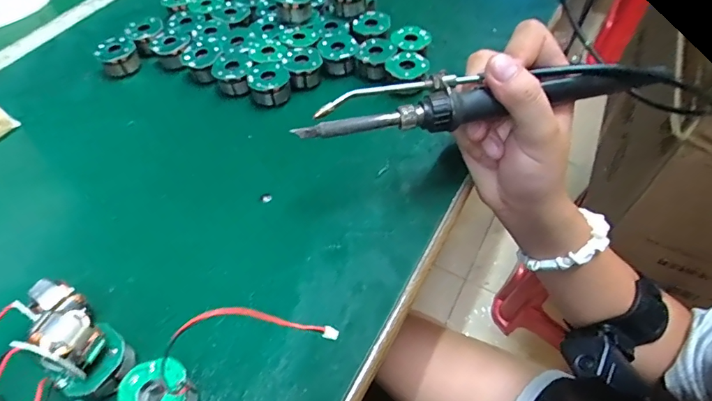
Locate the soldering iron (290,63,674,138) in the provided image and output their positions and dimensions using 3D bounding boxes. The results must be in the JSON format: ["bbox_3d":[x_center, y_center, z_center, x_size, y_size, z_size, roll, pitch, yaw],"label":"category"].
[{"bbox_3d":[0.069,-0.057,0.229,0.199,0.019,0.028,-10,53,-7],"label":"soldering iron"}]

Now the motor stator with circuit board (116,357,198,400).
[{"bbox_3d":[-0.093,0.093,0.200,0.031,0.022,0.032,-1,54,1],"label":"motor stator with circuit board"}]

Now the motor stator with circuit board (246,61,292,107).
[{"bbox_3d":[-0.068,-0.091,0.333,0.031,0.020,0.033,-15,55,-8],"label":"motor stator with circuit board"}]

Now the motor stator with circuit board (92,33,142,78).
[{"bbox_3d":[-0.202,-0.122,0.360,0.031,0.023,0.026,-30,59,-18],"label":"motor stator with circuit board"}]

